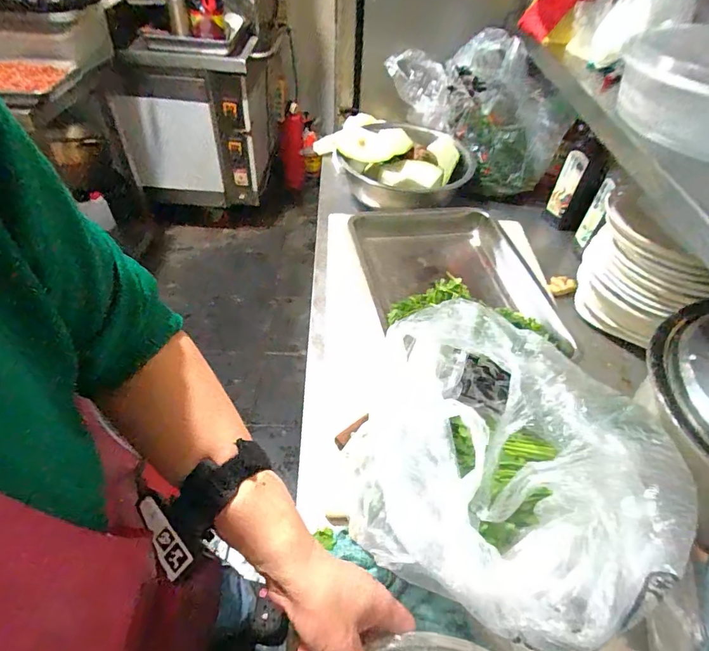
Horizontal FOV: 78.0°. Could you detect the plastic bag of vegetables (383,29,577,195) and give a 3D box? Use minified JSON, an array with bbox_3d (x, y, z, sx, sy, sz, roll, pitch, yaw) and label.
[{"bbox_3d":[0.247,-0.478,0.975,0.114,0.272,0.427,-29,57,-29],"label":"plastic bag of vegetables"}]

